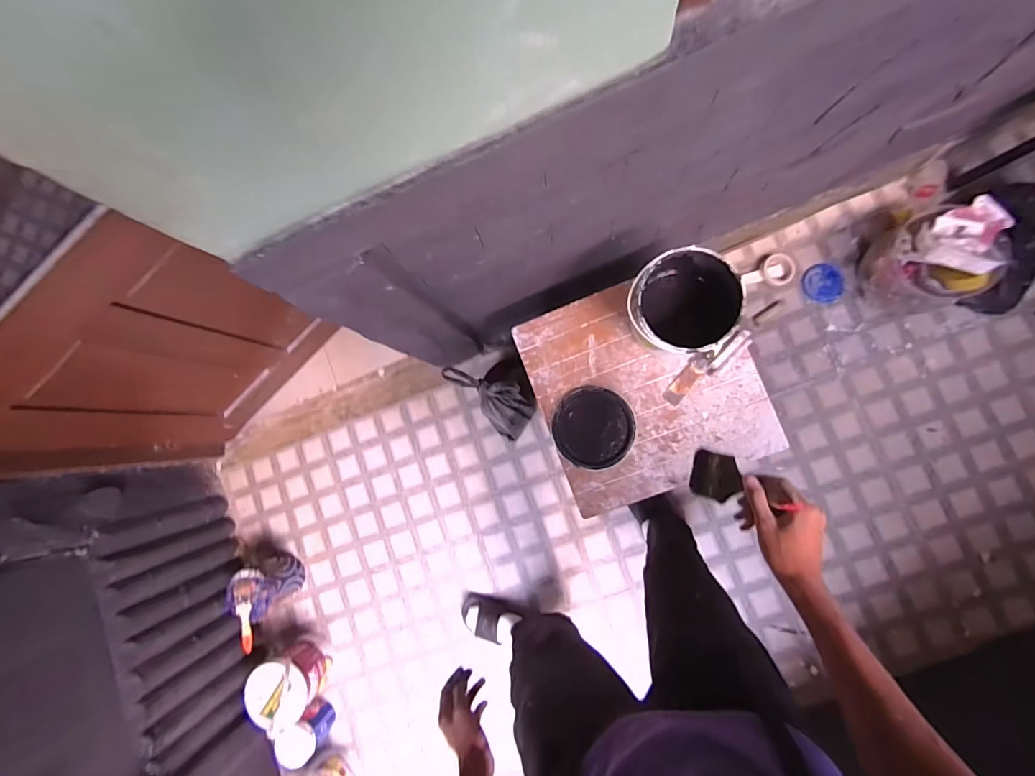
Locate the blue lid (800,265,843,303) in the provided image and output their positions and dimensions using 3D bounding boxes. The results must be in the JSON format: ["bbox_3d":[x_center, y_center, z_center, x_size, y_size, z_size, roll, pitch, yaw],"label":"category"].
[{"bbox_3d":[0.923,-0.317,1.361,0.119,0.012,0.112,-1,86,8],"label":"blue lid"}]

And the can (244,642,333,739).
[{"bbox_3d":[-0.676,0.884,1.377,0.163,0.237,0.178,-1,86,8],"label":"can"}]

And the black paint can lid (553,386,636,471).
[{"bbox_3d":[0.166,0.084,0.983,0.169,0.014,0.174,-1,86,8],"label":"black paint can lid"}]

